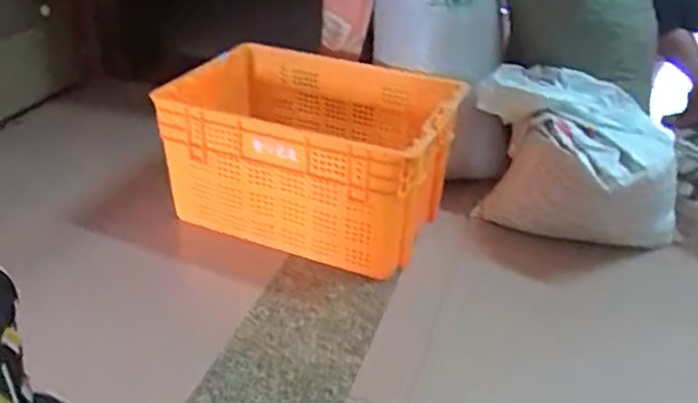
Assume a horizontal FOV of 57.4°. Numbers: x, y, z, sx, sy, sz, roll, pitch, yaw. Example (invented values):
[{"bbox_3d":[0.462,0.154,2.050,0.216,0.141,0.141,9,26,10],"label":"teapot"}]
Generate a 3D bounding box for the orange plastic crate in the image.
[{"bbox_3d":[-0.080,-0.102,1.435,0.573,0.318,0.385,14,35,17],"label":"orange plastic crate"}]

